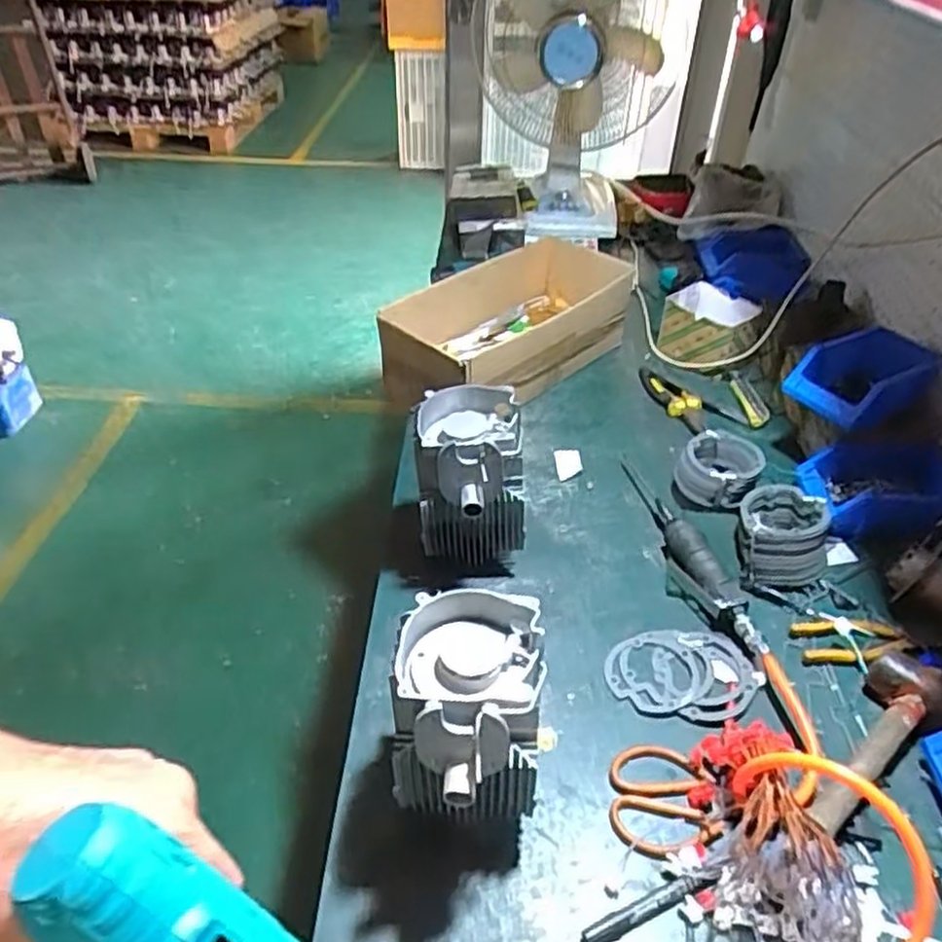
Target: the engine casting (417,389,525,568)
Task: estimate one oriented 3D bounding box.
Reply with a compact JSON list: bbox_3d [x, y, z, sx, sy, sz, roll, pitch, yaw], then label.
[{"bbox_3d":[-0.001,0.032,0.891,0.122,0.211,0.154,-4,39,-7],"label":"engine casting"}]

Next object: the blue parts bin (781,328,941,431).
[{"bbox_3d":[0.532,-0.128,1.032,0.168,0.070,0.128,-17,42,-22],"label":"blue parts bin"}]

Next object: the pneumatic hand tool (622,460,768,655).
[{"bbox_3d":[0.268,0.089,0.961,0.046,0.043,0.359,-7,39,-11],"label":"pneumatic hand tool"}]

